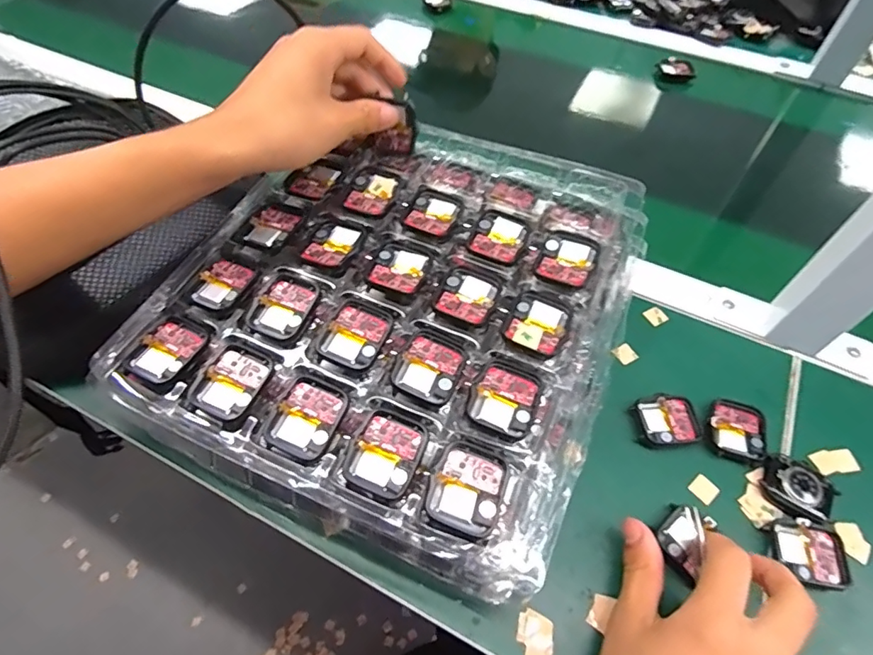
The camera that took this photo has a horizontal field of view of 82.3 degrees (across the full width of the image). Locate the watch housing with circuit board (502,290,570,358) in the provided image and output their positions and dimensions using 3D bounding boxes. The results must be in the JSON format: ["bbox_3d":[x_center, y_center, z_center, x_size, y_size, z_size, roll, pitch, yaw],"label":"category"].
[{"bbox_3d":[0.064,-0.003,0.312,0.036,0.004,0.042,24,58,14],"label":"watch housing with circuit board"}]

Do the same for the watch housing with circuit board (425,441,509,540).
[{"bbox_3d":[0.017,0.083,0.259,0.036,0.009,0.041,19,58,11],"label":"watch housing with circuit board"}]

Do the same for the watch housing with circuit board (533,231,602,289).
[{"bbox_3d":[0.088,-0.047,0.335,0.036,0.009,0.041,23,58,13],"label":"watch housing with circuit board"}]

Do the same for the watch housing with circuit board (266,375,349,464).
[{"bbox_3d":[-0.071,0.051,0.279,0.036,0.010,0.043,22,58,13],"label":"watch housing with circuit board"}]

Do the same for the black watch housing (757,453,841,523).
[{"bbox_3d":[0.244,0.109,0.338,0.047,0.006,0.038,30,60,17],"label":"black watch housing"}]

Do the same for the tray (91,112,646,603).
[{"bbox_3d":[-0.016,-0.022,0.342,0.283,0.043,0.290,24,61,14],"label":"tray"}]

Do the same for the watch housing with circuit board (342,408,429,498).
[{"bbox_3d":[-0.026,0.067,0.268,0.036,0.009,0.041,22,58,13],"label":"watch housing with circuit board"}]

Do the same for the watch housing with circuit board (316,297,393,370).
[{"bbox_3d":[-0.049,0.003,0.305,0.036,0.005,0.041,20,58,12],"label":"watch housing with circuit board"}]

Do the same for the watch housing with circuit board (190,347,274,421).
[{"bbox_3d":[-0.117,0.032,0.289,0.034,0.007,0.040,20,58,12],"label":"watch housing with circuit board"}]

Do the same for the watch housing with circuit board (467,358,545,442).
[{"bbox_3d":[0.040,0.041,0.286,0.037,0.005,0.042,25,59,15],"label":"watch housing with circuit board"}]

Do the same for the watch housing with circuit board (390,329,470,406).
[{"bbox_3d":[-0.003,0.023,0.295,0.036,0.005,0.039,22,58,13],"label":"watch housing with circuit board"}]

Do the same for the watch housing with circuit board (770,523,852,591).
[{"bbox_3d":[0.236,0.145,0.318,0.040,0.013,0.036,4,56,1],"label":"watch housing with circuit board"}]

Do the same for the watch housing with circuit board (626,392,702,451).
[{"bbox_3d":[0.168,0.068,0.366,0.045,0.006,0.038,-5,56,-5],"label":"watch housing with circuit board"}]

